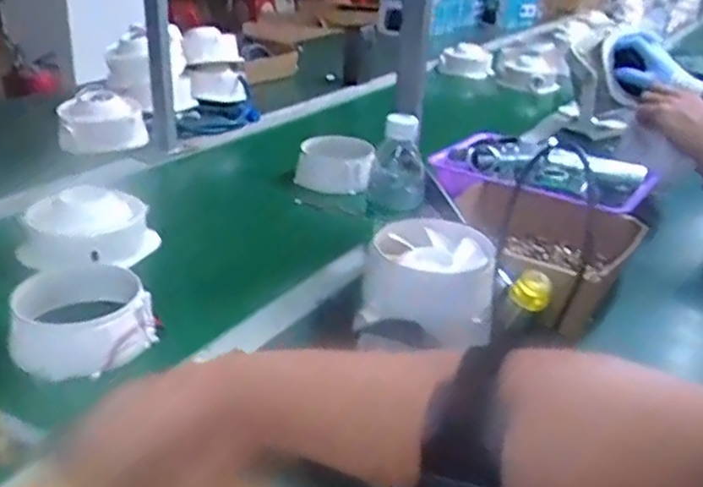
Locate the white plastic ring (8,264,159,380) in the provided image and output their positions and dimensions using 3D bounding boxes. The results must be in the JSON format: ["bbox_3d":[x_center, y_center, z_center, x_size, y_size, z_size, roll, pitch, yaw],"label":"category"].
[{"bbox_3d":[-0.249,0.064,0.611,0.125,0.050,0.121,22,32,32],"label":"white plastic ring"}]

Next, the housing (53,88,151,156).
[{"bbox_3d":[-0.405,-0.199,1.093,0.133,0.072,0.092,-9,29,-23],"label":"housing"}]

